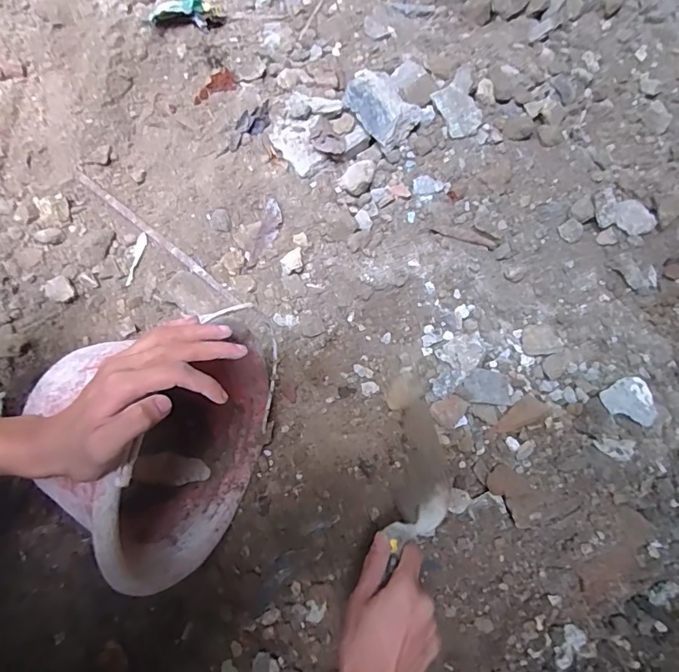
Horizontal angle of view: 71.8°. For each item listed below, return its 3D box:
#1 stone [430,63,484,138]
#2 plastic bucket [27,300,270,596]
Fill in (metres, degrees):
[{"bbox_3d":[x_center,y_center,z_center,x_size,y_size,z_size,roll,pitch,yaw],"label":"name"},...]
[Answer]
[{"bbox_3d":[0.173,-0.349,0.705,0.065,0.025,0.105,-11,89,-4],"label":"stone"},{"bbox_3d":[-0.190,0.095,0.466,0.174,0.208,0.245,16,68,8],"label":"plastic bucket"}]

